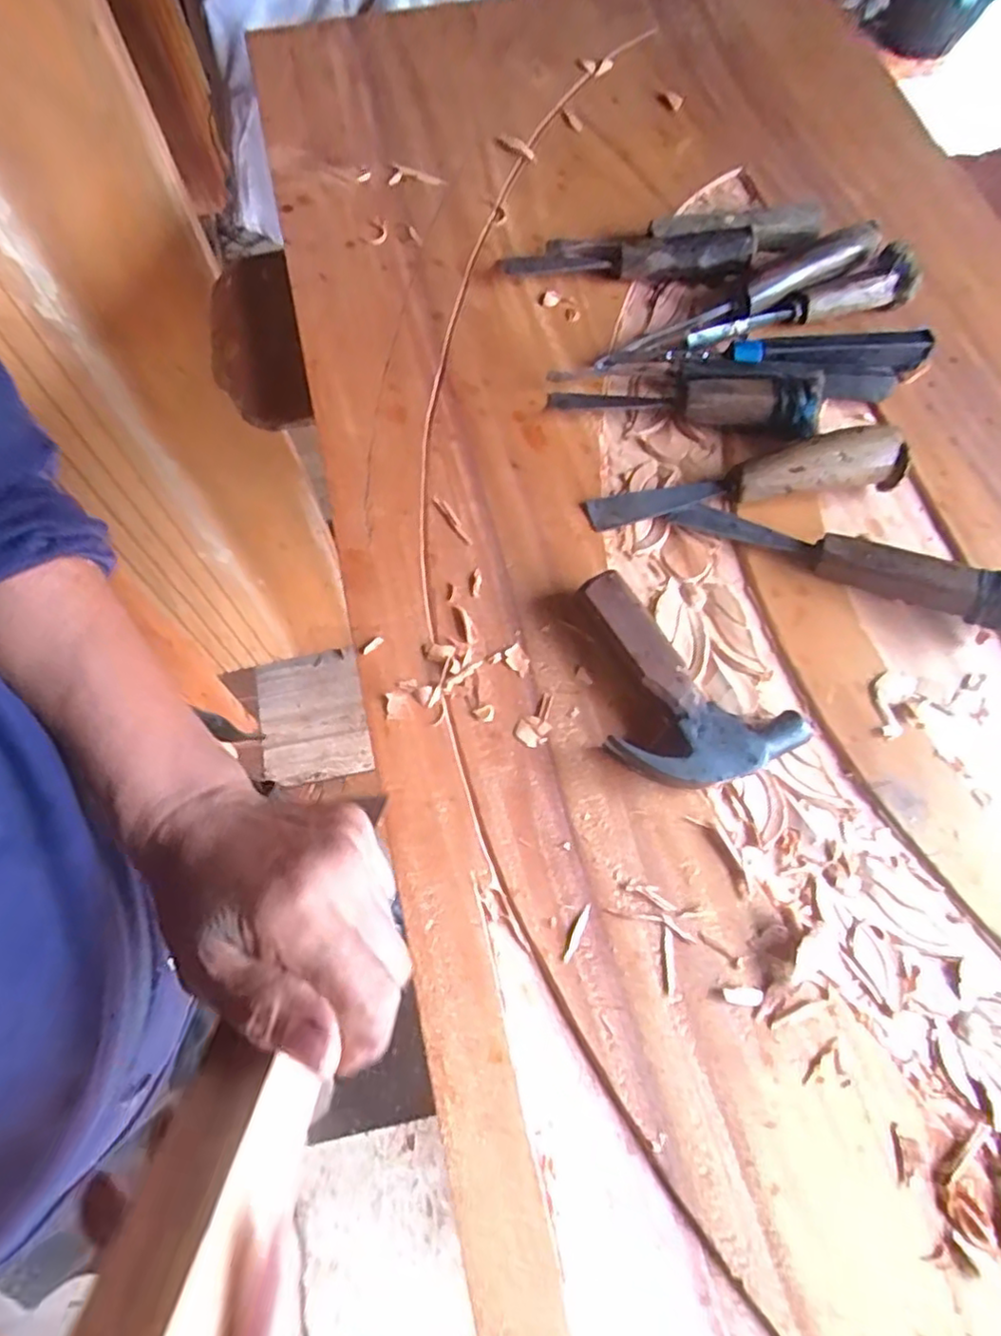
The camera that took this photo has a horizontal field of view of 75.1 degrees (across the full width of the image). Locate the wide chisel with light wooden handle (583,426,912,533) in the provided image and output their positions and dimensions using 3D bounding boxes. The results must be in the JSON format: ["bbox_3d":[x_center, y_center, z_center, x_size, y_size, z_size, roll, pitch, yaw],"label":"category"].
[{"bbox_3d":[0.163,-0.129,0.438,0.208,0.045,0.031,-8,69,-3],"label":"wide chisel with light wooden handle"}]

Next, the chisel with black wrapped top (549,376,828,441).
[{"bbox_3d":[0.129,-0.194,0.462,0.179,0.035,0.034,12,70,5],"label":"chisel with black wrapped top"}]

